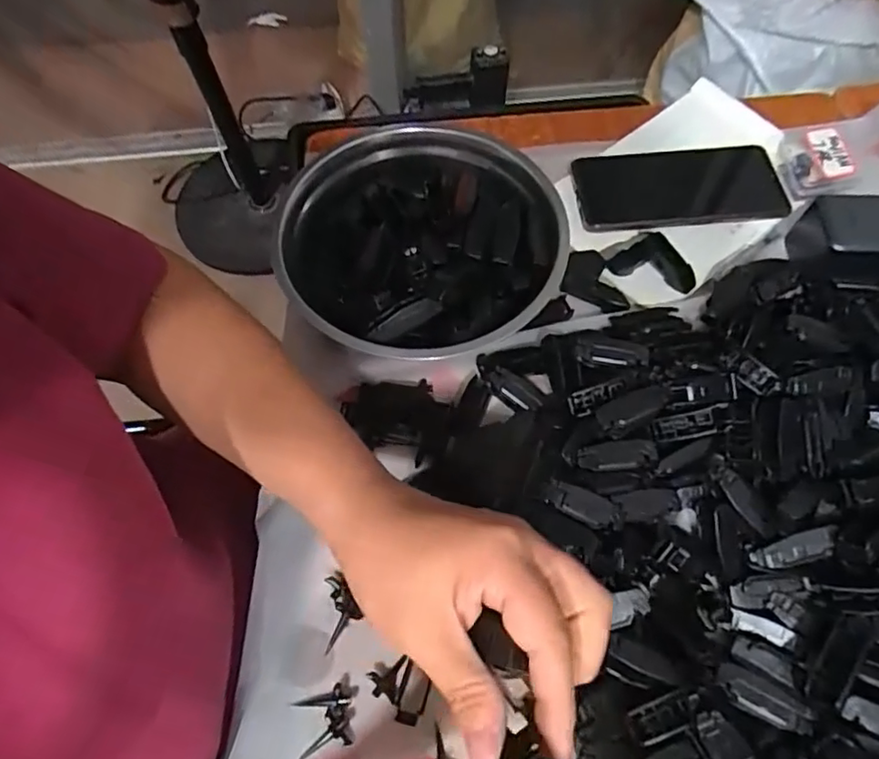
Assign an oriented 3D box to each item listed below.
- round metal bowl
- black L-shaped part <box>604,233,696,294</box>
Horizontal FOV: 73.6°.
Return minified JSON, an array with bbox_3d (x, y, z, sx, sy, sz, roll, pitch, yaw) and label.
[{"bbox_3d":[-0.013,-0.095,0.441,0.198,0.056,0.196,-1,63,1],"label":"round metal bowl"},{"bbox_3d":[0.170,-0.093,0.460,0.066,0.011,0.040,23,65,13],"label":"black L-shaped part"}]

